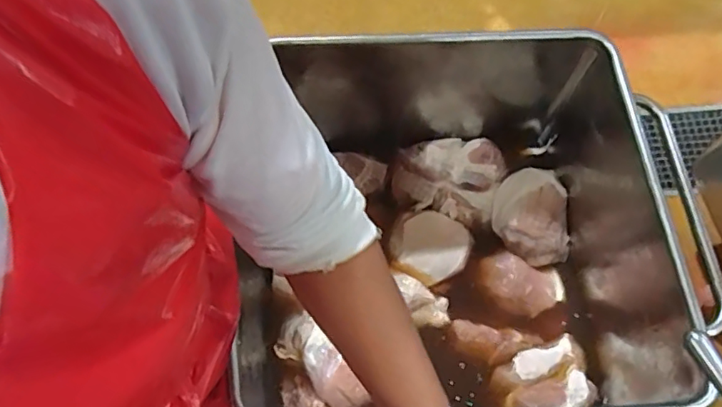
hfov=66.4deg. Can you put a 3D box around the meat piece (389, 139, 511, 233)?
[{"bbox_3d":[0.197,-0.071,1.243,0.242,0.070,0.192,15,66,7],"label":"meat piece"}]

